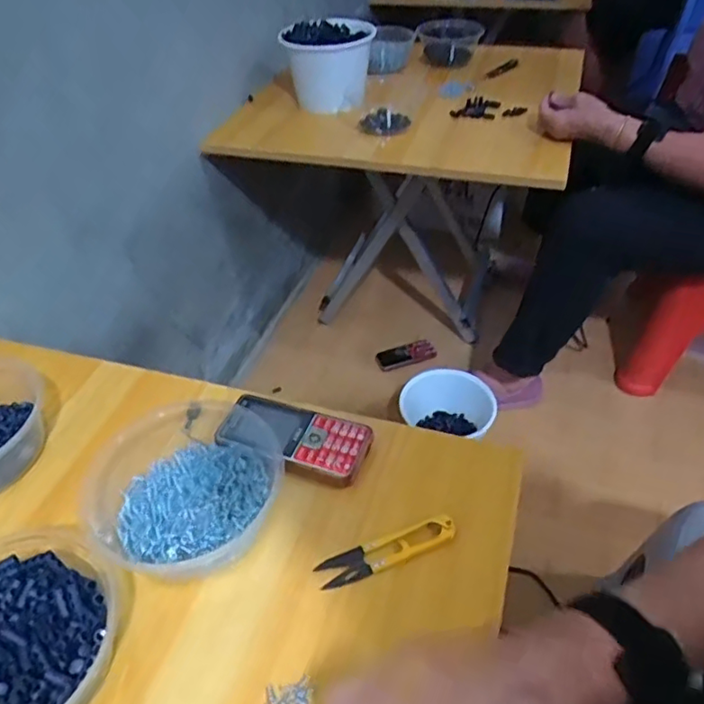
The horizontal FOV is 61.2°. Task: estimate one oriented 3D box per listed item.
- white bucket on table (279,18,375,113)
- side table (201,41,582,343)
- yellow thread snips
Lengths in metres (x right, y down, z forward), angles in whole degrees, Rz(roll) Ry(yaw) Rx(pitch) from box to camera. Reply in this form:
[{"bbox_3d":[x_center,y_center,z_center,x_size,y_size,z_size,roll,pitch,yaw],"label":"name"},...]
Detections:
[{"bbox_3d":[-0.040,-0.518,1.087,0.157,0.131,0.170,-2,42,2],"label":"white bucket on table"},{"bbox_3d":[0.134,-0.327,1.274,0.552,0.495,0.639,11,44,15],"label":"side table"},{"bbox_3d":[0.027,0.145,0.435,0.105,0.009,0.025,-17,44,-14],"label":"yellow thread snips"}]

